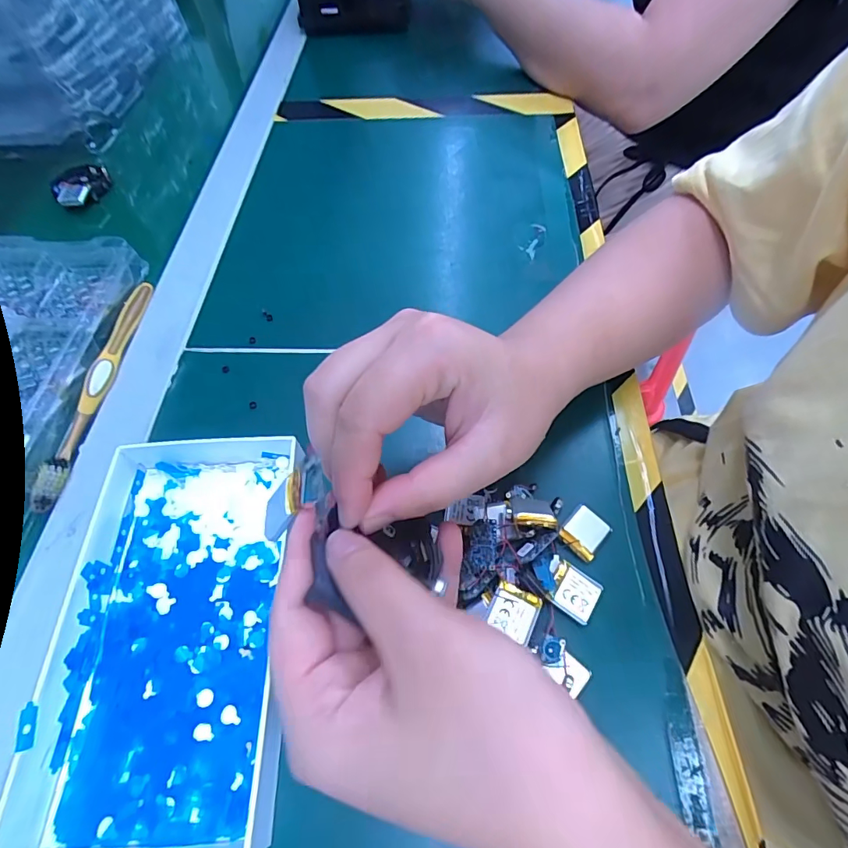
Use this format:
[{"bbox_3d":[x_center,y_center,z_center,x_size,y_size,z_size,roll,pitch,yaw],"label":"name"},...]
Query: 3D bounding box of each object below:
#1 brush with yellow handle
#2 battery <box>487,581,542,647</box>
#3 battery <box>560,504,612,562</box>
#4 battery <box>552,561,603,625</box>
[{"bbox_3d":[-0.214,-0.031,0.303,0.027,0.009,0.179,-4,59,0],"label":"brush with yellow handle"},{"bbox_3d":[0.042,0.085,0.213,0.021,0.004,0.021,24,63,12],"label":"battery"},{"bbox_3d":[0.084,0.056,0.242,0.020,0.004,0.023,39,67,22],"label":"battery"},{"bbox_3d":[0.074,0.082,0.226,0.021,0.004,0.022,31,65,19],"label":"battery"}]

